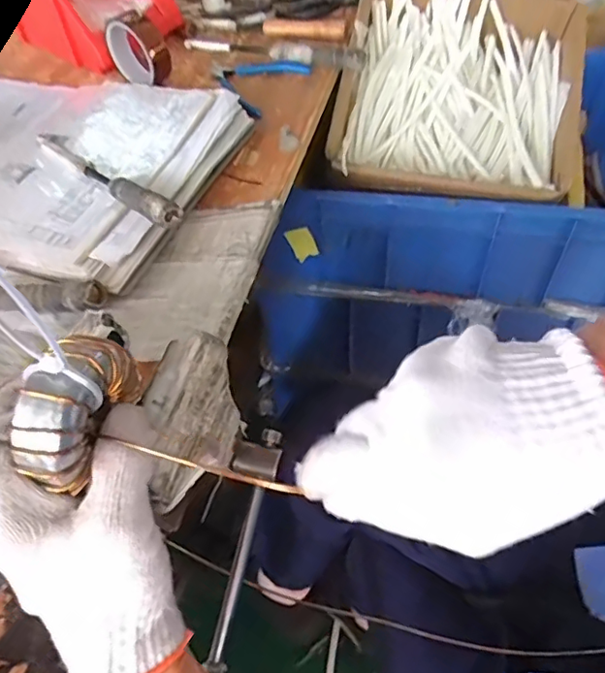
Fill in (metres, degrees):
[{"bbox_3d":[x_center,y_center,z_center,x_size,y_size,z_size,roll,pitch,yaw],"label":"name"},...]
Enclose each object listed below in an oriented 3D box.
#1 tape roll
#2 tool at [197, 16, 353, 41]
[{"bbox_3d":[-0.214,-0.372,0.744,0.087,0.092,0.032,33,62,24],"label":"tape roll"},{"bbox_3d":[-0.046,-0.460,0.836,0.228,0.022,0.026,14,56,14],"label":"tool"}]

